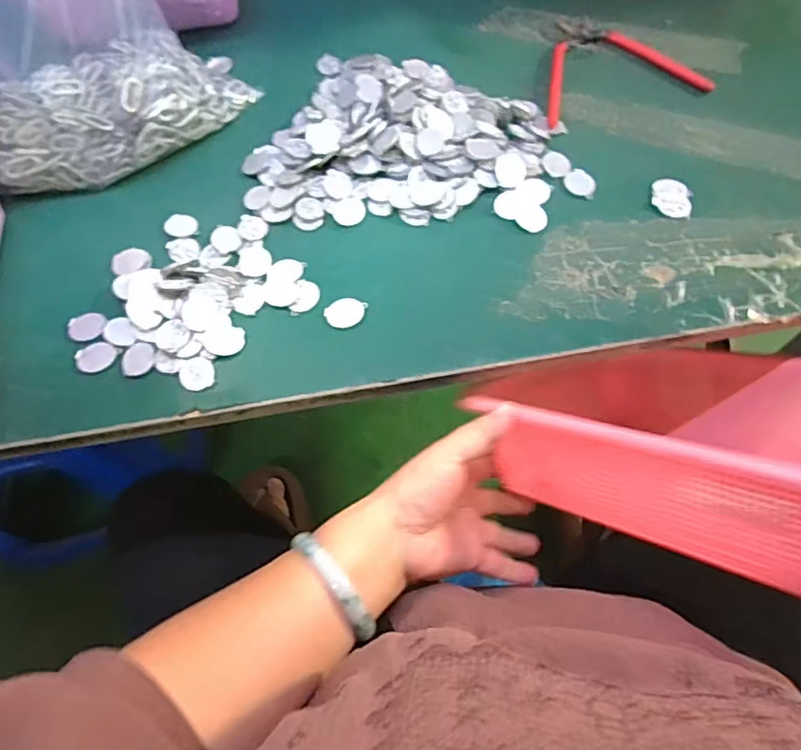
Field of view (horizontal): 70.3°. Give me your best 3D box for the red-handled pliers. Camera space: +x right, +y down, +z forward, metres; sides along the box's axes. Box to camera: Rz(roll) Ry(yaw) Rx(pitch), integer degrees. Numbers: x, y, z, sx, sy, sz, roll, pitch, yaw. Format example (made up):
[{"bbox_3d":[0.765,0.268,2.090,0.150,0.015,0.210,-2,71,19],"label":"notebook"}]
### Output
[{"bbox_3d":[0.176,-0.277,0.498,0.141,0.011,0.126,-16,67,-5],"label":"red-handled pliers"}]

